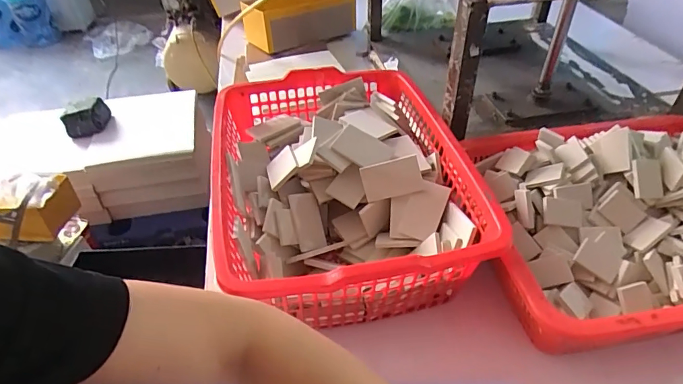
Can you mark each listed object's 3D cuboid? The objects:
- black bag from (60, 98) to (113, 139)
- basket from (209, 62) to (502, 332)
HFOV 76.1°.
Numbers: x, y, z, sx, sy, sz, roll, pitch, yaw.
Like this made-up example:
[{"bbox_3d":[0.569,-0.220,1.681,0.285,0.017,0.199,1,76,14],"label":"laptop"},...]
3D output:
[{"bbox_3d":[-0.908,-0.259,1.568,0.159,0.086,0.115,-29,48,-27],"label":"black bag"},{"bbox_3d":[-0.002,-0.013,0.704,0.356,0.151,0.493,-8,42,-7],"label":"basket"}]

